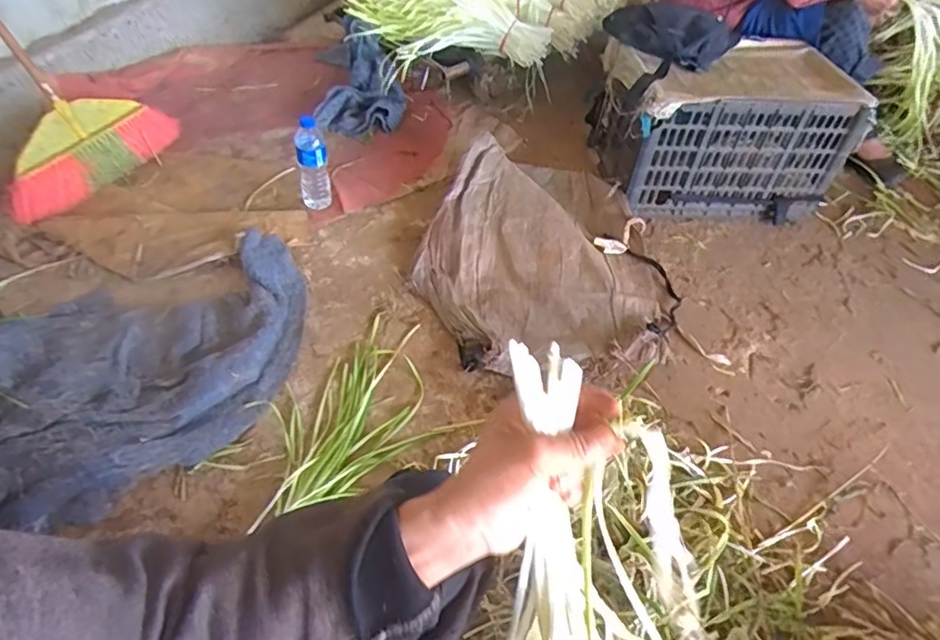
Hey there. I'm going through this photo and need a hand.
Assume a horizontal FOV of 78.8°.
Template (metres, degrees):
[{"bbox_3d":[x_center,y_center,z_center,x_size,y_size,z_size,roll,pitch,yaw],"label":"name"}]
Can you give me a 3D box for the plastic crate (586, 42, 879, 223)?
[{"bbox_3d":[0.577,-0.450,1.348,0.516,0.272,0.326,0,49,-4],"label":"plastic crate"}]

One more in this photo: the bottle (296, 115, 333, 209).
[{"bbox_3d":[-0.335,-0.330,1.219,0.063,0.178,0.061,-8,50,-11],"label":"bottle"}]

